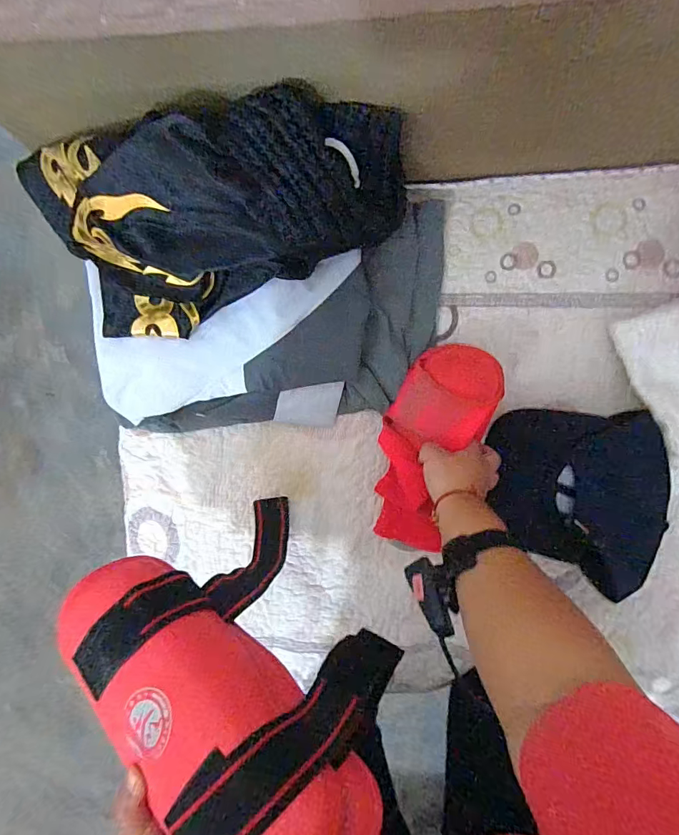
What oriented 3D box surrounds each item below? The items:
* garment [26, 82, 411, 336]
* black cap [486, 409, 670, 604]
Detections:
[{"bbox_3d":[-0.134,-0.197,0.466,0.406,0.142,0.199,-4,94,8],"label":"garment"},{"bbox_3d":[0.290,0.090,0.521,0.185,0.104,0.185,-1,94,8],"label":"black cap"}]

